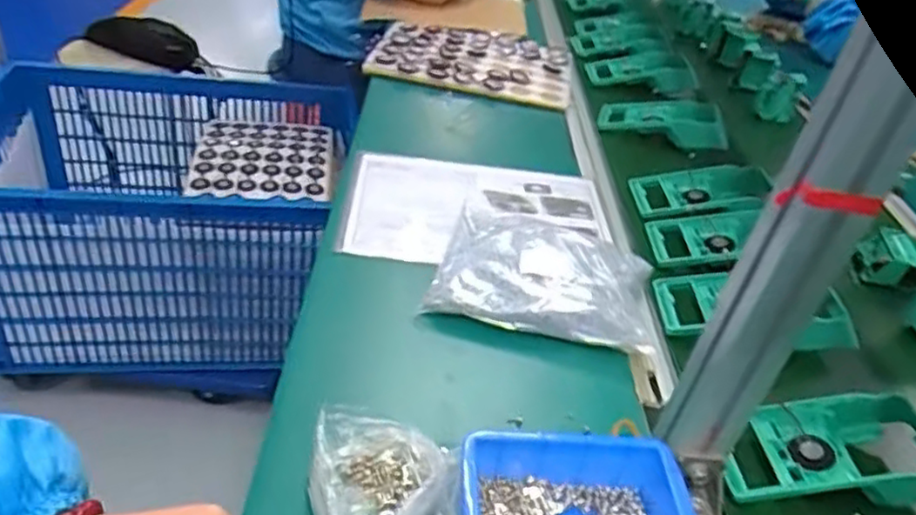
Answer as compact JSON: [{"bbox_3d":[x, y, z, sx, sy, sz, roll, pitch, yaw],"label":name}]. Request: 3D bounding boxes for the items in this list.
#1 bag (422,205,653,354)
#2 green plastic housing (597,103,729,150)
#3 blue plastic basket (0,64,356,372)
[{"bbox_3d":[0.089,0.008,0.693,0.207,0.052,0.182,14,36,5],"label":"bag"},{"bbox_3d":[0.313,-0.210,1.051,0.192,0.046,0.100,14,36,6],"label":"green plastic housing"},{"bbox_3d":[-0.575,-0.087,1.364,0.740,0.406,0.486,-3,38,-17],"label":"blue plastic basket"}]

